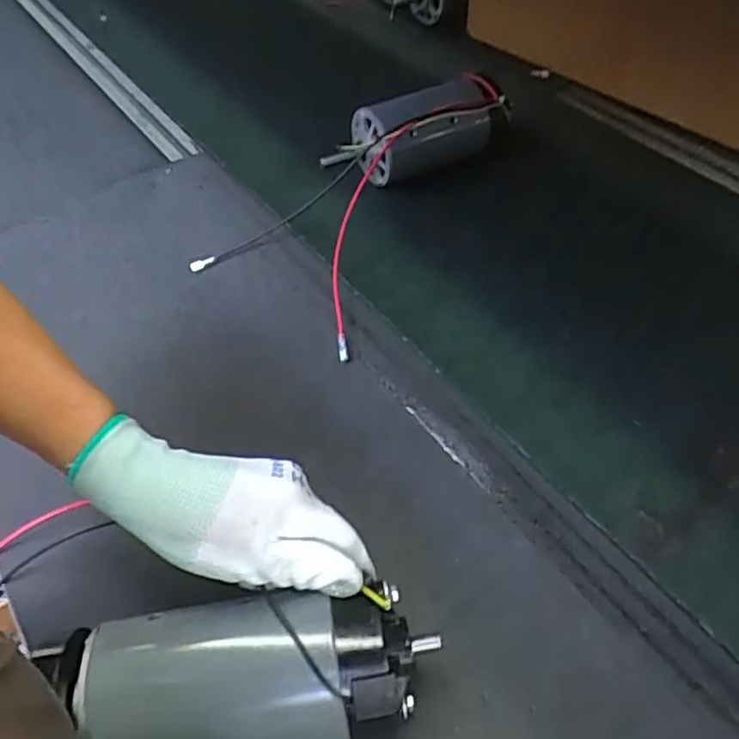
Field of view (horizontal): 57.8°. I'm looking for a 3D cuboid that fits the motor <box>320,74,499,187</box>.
[{"bbox_3d":[0.045,-0.234,0.674,0.168,0.087,0.082,-26,53,-17],"label":"motor"}]

